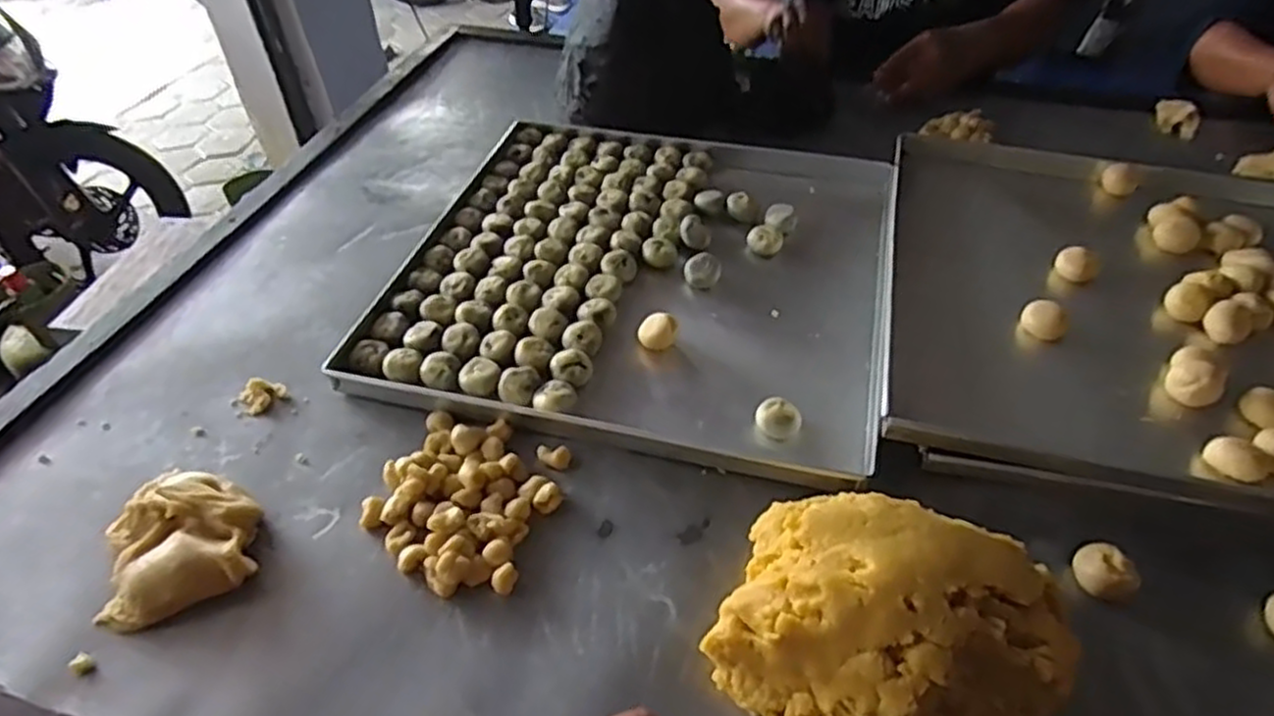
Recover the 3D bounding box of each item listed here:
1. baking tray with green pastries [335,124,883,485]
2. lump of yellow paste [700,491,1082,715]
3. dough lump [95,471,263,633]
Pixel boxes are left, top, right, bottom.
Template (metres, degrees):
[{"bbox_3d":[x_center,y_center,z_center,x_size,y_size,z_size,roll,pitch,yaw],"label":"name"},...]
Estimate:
[{"bbox_3d":[0.013,-0.112,0.843,0.508,0.030,0.517,9,46,10],"label":"baking tray with green pastries"},{"bbox_3d":[0.169,0.184,0.497,0.212,0.098,0.179,19,49,19],"label":"lump of yellow paste"},{"bbox_3d":[-0.366,0.146,0.598,0.113,0.036,0.123,-13,46,-11],"label":"dough lump"}]

